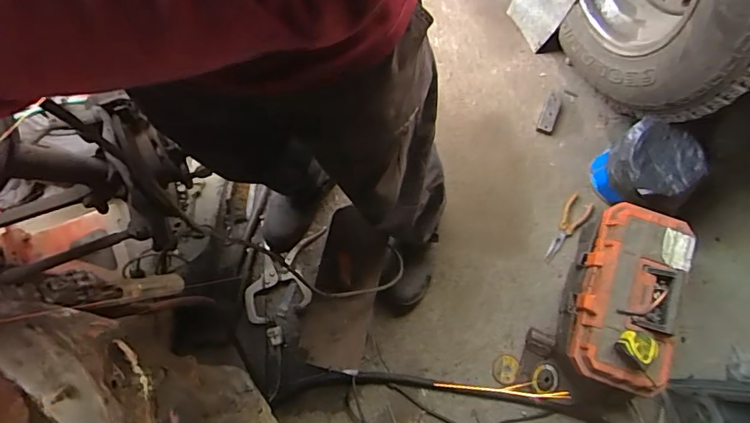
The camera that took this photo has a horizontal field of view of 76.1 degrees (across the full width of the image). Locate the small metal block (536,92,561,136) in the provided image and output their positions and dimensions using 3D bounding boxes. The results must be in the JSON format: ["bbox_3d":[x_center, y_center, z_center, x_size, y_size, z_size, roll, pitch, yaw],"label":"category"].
[{"bbox_3d":[0.468,-0.262,1.279,0.045,0.026,0.123,19,78,3],"label":"small metal block"}]

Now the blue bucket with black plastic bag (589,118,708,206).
[{"bbox_3d":[0.619,-0.099,1.120,0.152,0.206,0.180,-33,80,-8],"label":"blue bucket with black plastic bag"}]

